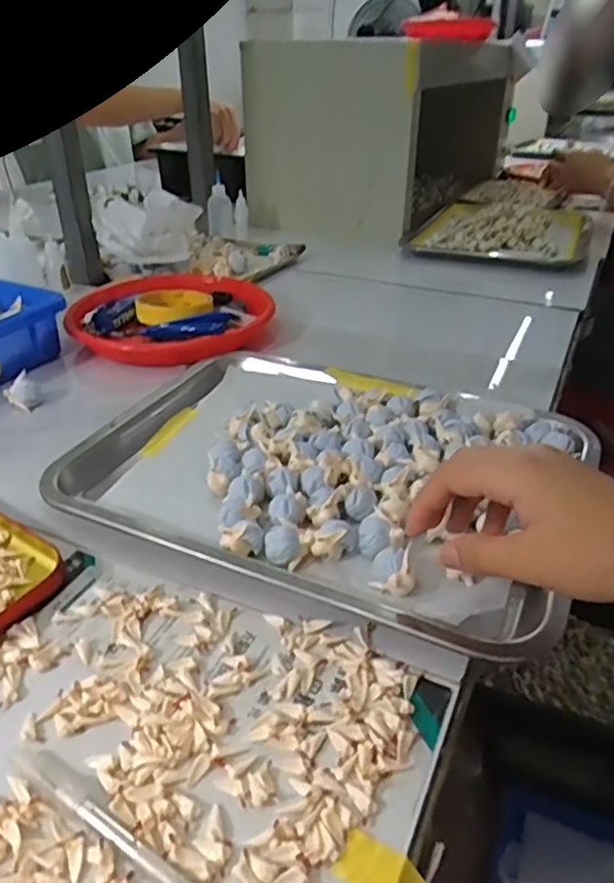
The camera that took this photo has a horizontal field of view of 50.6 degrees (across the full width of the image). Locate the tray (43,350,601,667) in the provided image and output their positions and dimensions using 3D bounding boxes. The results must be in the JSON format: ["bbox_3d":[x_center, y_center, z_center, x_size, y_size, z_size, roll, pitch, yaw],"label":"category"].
[{"bbox_3d":[0.015,0.013,0.480,0.343,0.034,0.269,14,35,21],"label":"tray"}]

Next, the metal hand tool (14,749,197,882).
[{"bbox_3d":[-0.069,0.164,0.264,0.143,0.006,0.010,19,37,28],"label":"metal hand tool"}]

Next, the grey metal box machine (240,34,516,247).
[{"bbox_3d":[0.147,-0.599,1.216,0.316,0.254,0.588,15,35,24],"label":"grey metal box machine"}]

